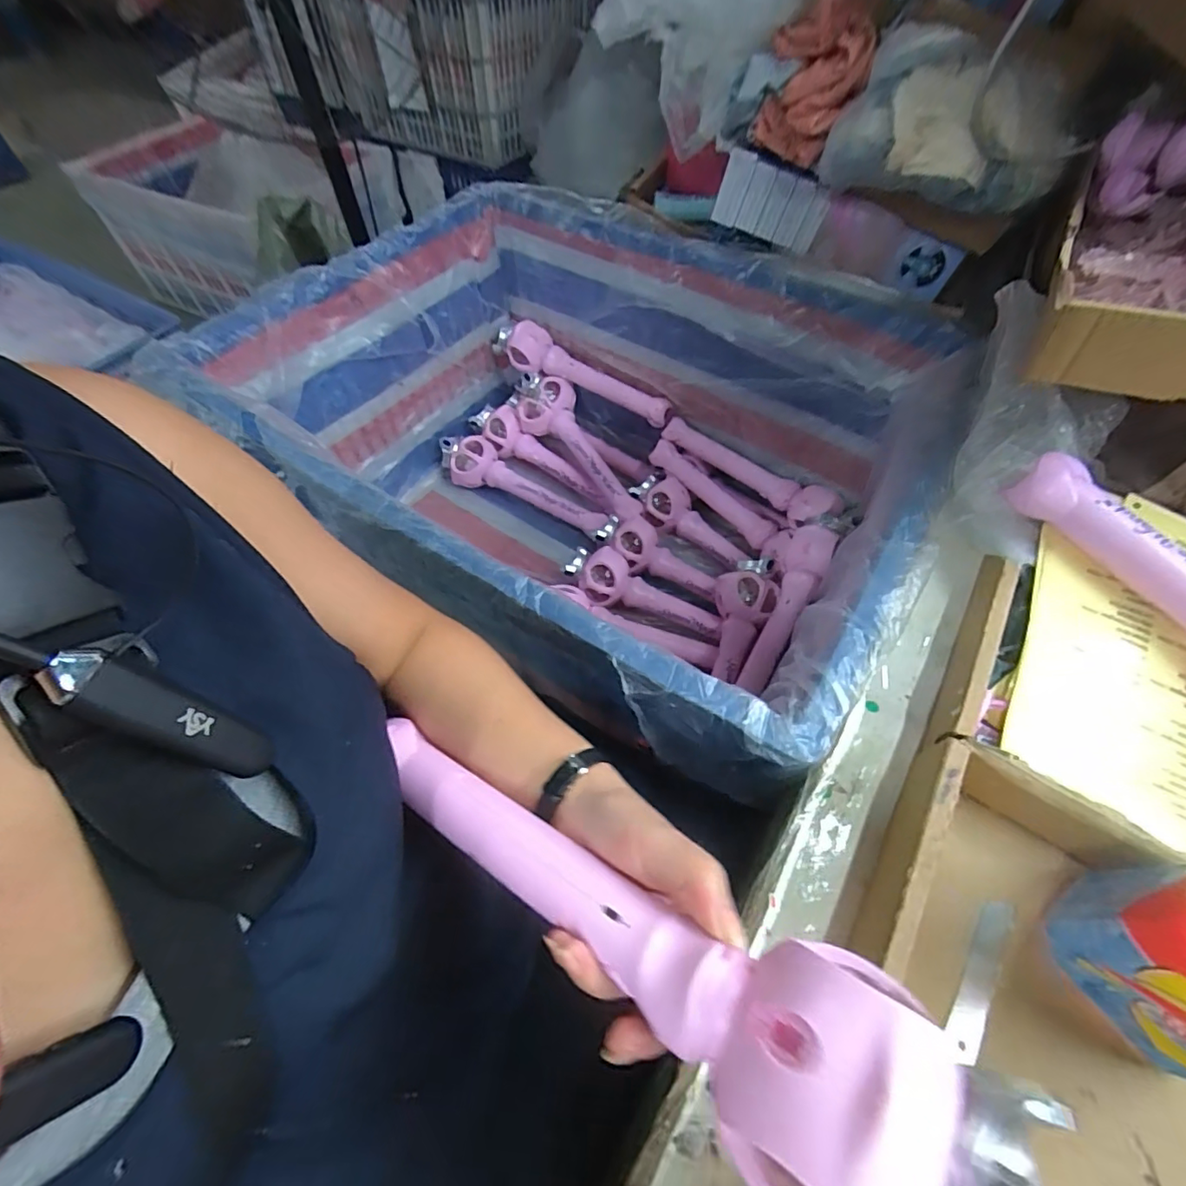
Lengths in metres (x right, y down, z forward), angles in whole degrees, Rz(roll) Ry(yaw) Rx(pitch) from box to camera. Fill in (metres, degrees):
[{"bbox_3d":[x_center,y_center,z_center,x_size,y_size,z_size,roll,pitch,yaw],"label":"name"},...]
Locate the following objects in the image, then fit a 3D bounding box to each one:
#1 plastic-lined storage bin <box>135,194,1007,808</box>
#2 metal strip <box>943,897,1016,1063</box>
[{"bbox_3d":[0.003,-0.169,0.772,0.787,0.412,0.646,31,62,19],"label":"plastic-lined storage bin"},{"bbox_3d":[0.228,0.224,0.315,0.020,0.004,0.093,39,63,9],"label":"metal strip"}]

